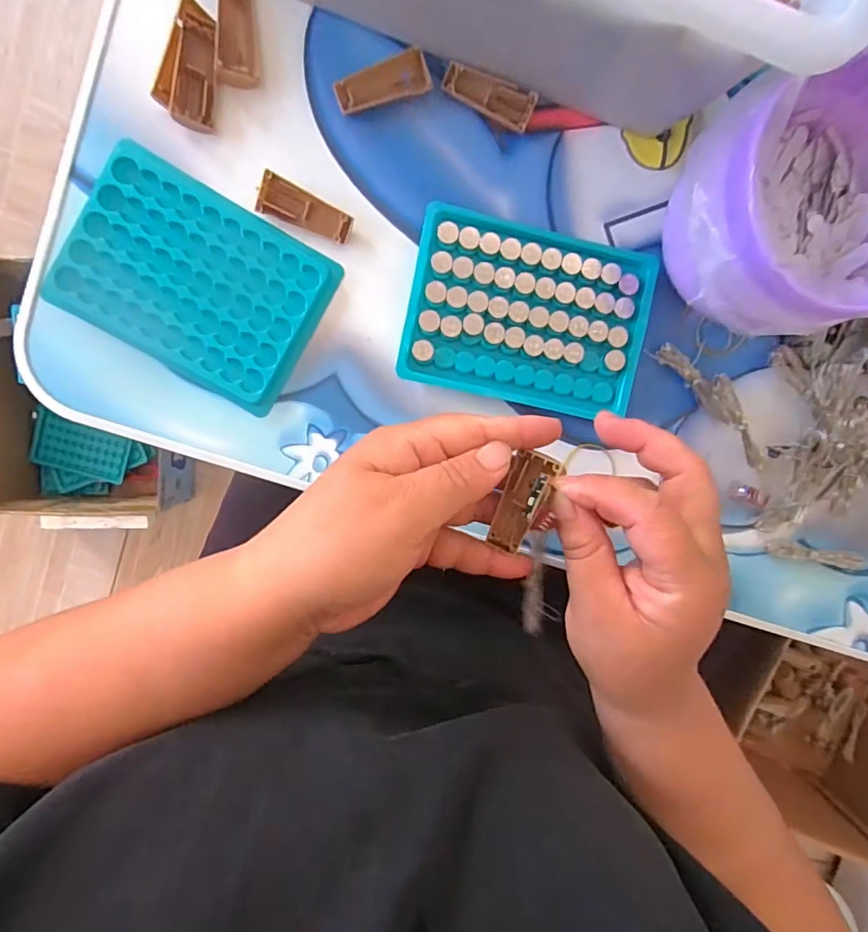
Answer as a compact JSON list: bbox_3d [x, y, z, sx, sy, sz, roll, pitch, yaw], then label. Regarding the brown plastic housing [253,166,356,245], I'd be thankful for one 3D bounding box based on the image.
[{"bbox_3d":[-0.068,-0.136,0.280,0.049,0.011,0.018,18,94,-6],"label":"brown plastic housing"}]

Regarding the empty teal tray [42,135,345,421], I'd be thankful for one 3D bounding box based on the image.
[{"bbox_3d":[-0.125,-0.097,0.280,0.128,0.009,0.093,29,93,-7],"label":"empty teal tray"}]

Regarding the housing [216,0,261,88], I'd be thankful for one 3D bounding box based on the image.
[{"bbox_3d":[-0.100,-0.222,0.269,0.019,0.010,0.050,0,94,-7],"label":"housing"}]

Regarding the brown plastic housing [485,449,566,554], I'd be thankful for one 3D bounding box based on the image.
[{"bbox_3d":[0.042,0.014,0.249,0.019,0.010,0.044,27,106,10],"label":"brown plastic housing"}]

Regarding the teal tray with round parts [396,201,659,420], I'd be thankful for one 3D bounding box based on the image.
[{"bbox_3d":[0.052,-0.083,0.294,0.130,0.017,0.094,11,95,-6],"label":"teal tray with round parts"}]

